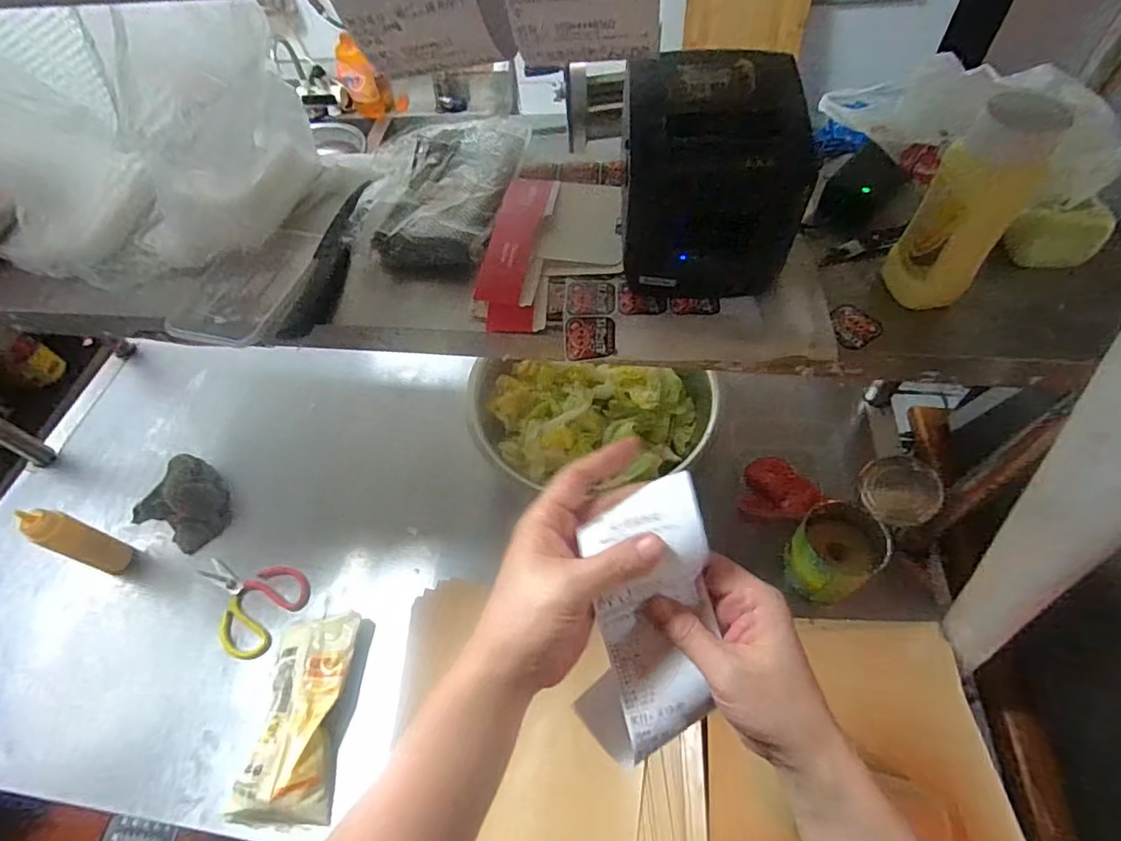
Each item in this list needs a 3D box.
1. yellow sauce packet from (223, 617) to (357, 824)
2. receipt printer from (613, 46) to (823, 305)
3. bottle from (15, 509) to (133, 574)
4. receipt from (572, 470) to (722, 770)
[{"bbox_3d":[-0.337,0.370,0.698,0.116,0.056,0.228,-4,56,3],"label":"yellow sauce packet"},{"bbox_3d":[0.130,-0.209,0.467,0.147,0.139,0.138,1,56,6],"label":"receipt printer"},{"bbox_3d":[-0.715,0.179,0.807,0.049,0.161,0.051,15,59,14],"label":"bottle"},{"bbox_3d":[0.057,0.128,0.363,0.085,0.036,0.181,6,95,9],"label":"receipt"}]

